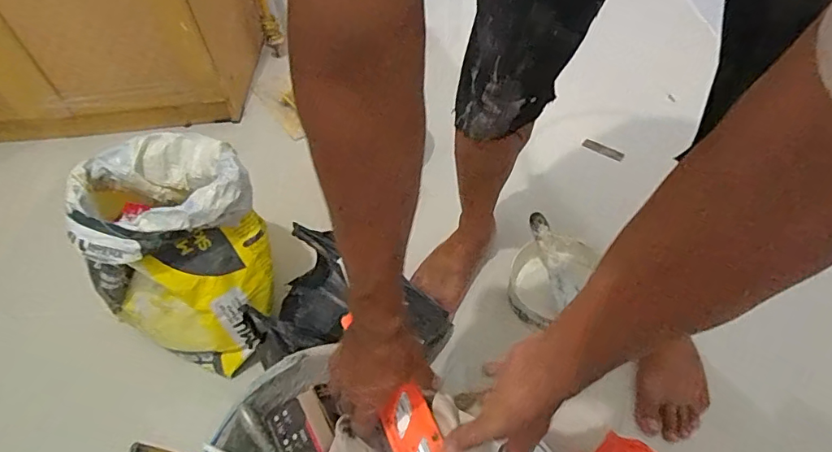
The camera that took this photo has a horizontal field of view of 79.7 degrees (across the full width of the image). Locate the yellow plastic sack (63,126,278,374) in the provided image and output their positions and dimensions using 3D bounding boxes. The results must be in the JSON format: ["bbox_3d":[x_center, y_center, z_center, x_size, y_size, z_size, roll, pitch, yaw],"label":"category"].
[{"bbox_3d":[-0.391,0.039,0.842,0.302,0.289,0.252,17,55,17],"label":"yellow plastic sack"}]

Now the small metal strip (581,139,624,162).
[{"bbox_3d":[0.450,-0.183,1.199,0.101,0.005,0.023,26,88,7],"label":"small metal strip"}]

